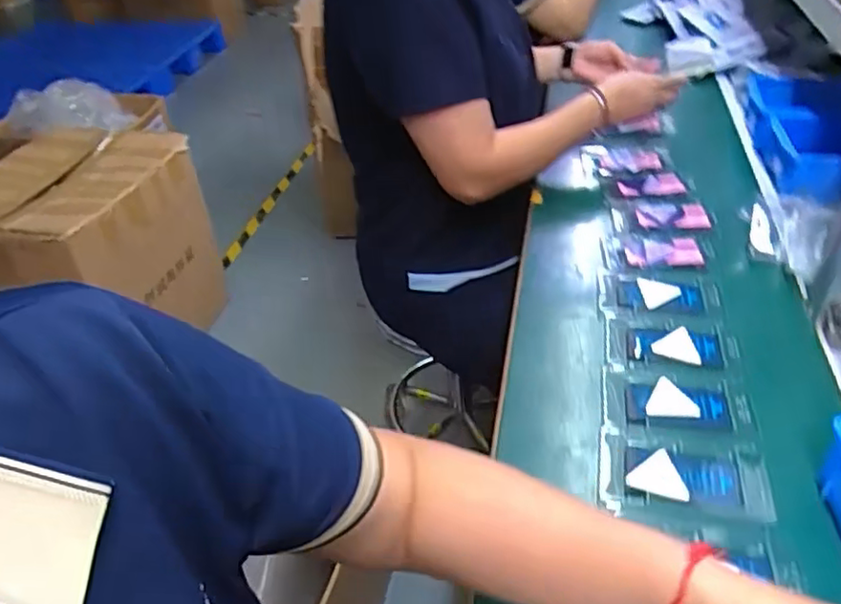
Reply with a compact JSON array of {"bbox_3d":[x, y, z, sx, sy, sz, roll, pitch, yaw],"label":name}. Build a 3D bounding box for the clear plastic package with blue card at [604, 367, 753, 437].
[{"bbox_3d":[0.228,0.091,0.564,0.122,0.008,0.072,4,40,11],"label":"clear plastic package with blue card"}]

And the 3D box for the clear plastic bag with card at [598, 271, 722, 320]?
[{"bbox_3d":[0.259,-0.008,0.681,0.124,0.007,0.066,3,40,9],"label":"clear plastic bag with card"}]

